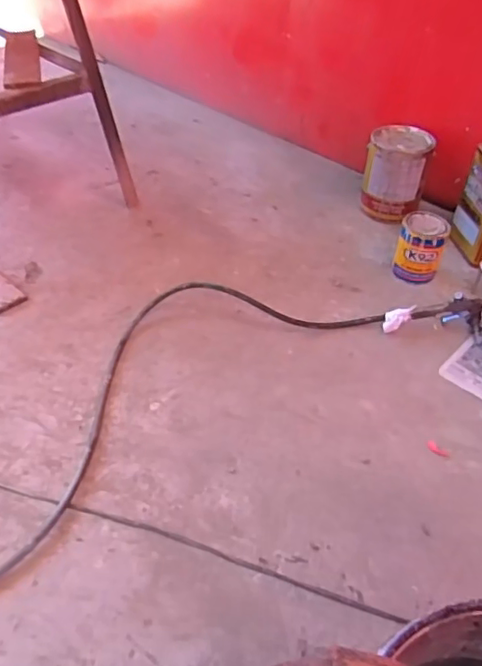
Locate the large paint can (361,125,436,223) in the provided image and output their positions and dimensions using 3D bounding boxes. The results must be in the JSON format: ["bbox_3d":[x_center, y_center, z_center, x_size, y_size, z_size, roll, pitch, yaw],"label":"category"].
[{"bbox_3d":[0.405,-0.415,1.503,0.154,0.217,0.151,12,45,9],"label":"large paint can"}]

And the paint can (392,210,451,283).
[{"bbox_3d":[0.416,-0.195,1.322,0.106,0.151,0.096,20,45,16],"label":"paint can"}]

